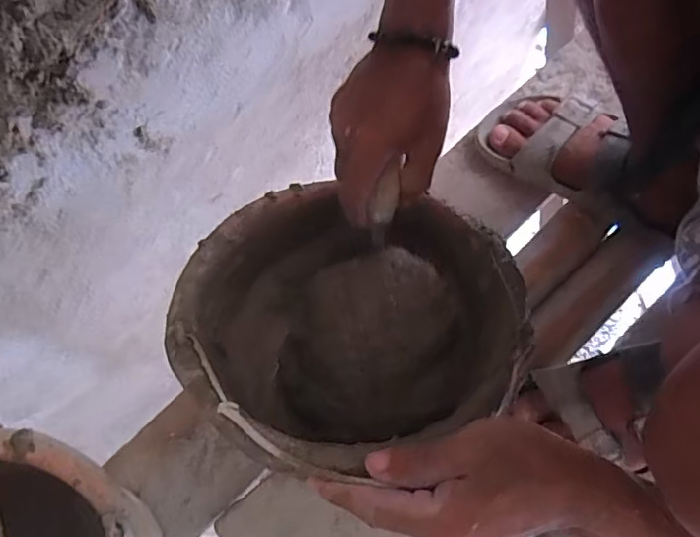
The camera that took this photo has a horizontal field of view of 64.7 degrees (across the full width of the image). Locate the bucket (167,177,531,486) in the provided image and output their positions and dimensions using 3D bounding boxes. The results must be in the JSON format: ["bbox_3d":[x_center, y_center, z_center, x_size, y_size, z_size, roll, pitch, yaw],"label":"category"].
[{"bbox_3d":[-0.005,0.058,0.433,0.249,0.131,0.249,1,47,-1],"label":"bucket"}]

